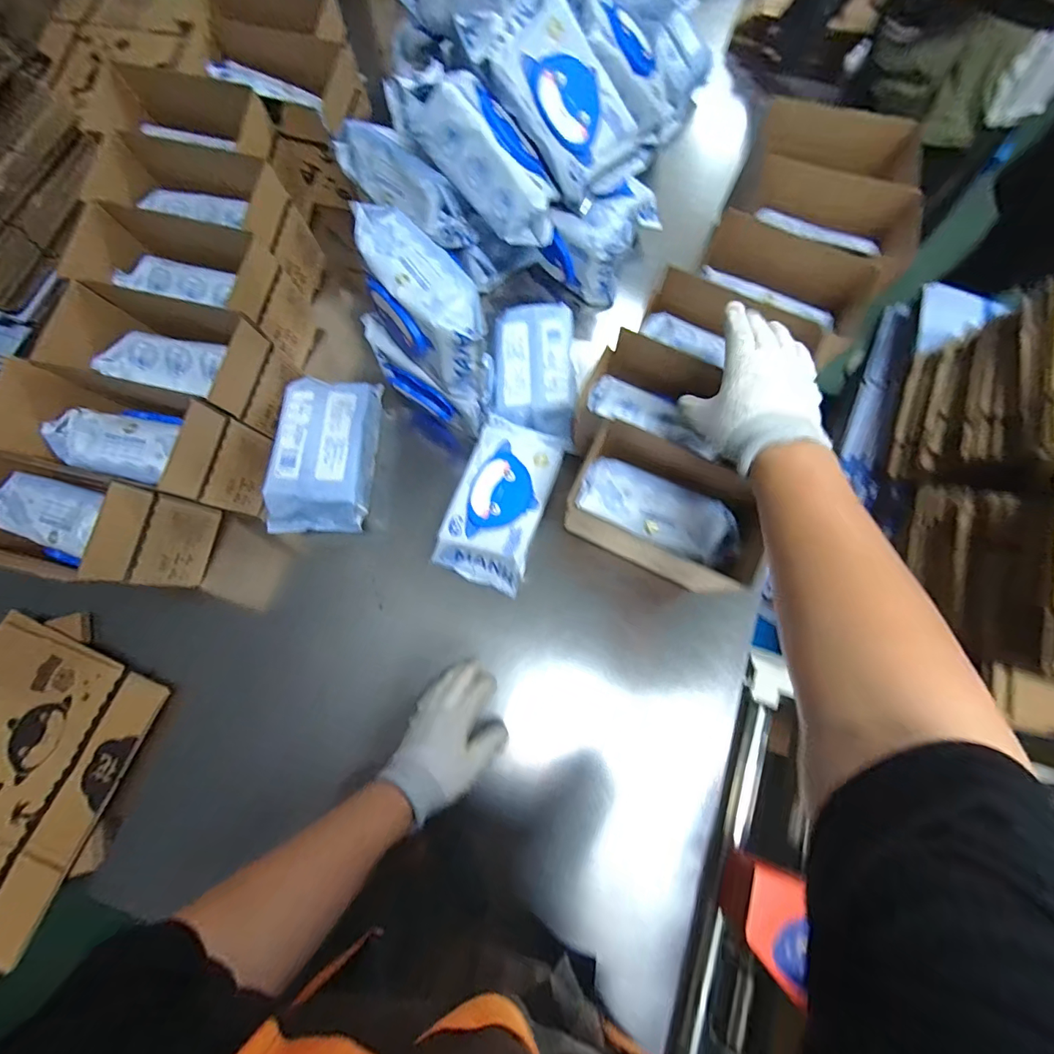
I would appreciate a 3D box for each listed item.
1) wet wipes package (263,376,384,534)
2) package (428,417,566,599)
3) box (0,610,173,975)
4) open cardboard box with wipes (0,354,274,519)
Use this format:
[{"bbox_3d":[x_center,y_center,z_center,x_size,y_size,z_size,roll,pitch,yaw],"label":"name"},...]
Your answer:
[{"bbox_3d":[-0.253,-0.091,0.570,0.108,0.054,0.198,3,74,0],"label":"wet wipes package"},{"bbox_3d":[-0.031,-0.033,0.556,0.105,0.047,0.201,18,75,4],"label":"package"},{"bbox_3d":[-0.565,0.269,0.495,0.227,0.015,0.287,19,75,8],"label":"box"},{"bbox_3d":[-0.427,-0.093,0.510,0.212,0.152,0.114,15,75,3],"label":"open cardboard box with wipes"}]

